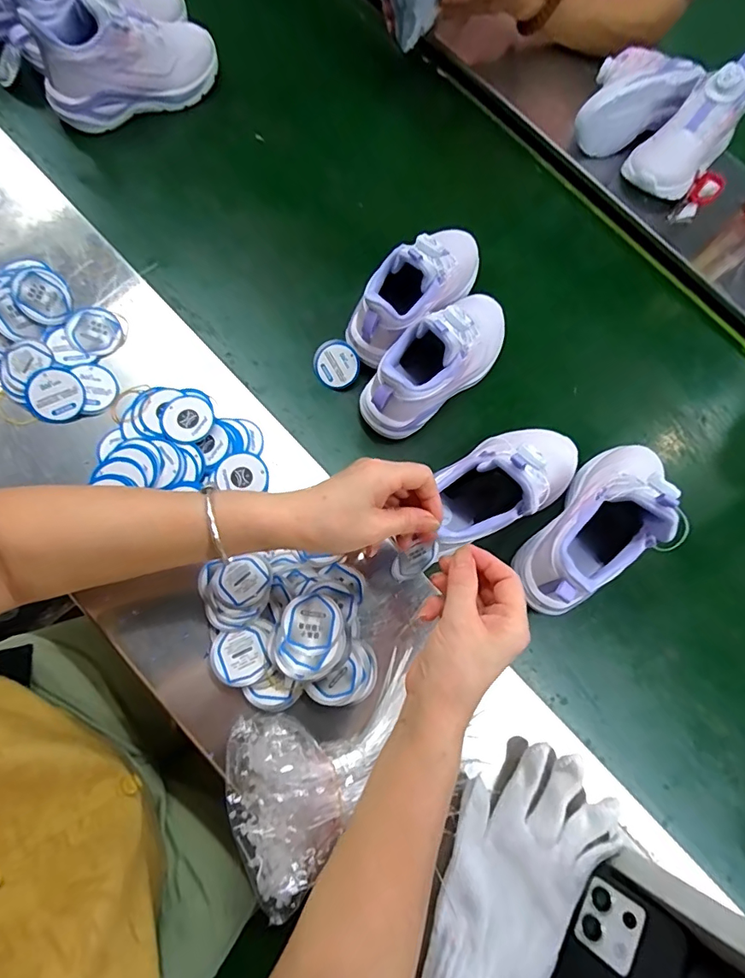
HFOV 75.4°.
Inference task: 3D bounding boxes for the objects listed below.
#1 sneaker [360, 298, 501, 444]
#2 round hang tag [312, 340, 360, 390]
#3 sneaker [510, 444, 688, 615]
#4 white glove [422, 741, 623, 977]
[{"bbox_3d":[0.076,-0.146,0.504,0.207,0.098,0.072,-41,78,-13],"label":"sneaker"},{"bbox_3d":[-0.041,-0.137,0.532,0.049,0.008,0.051,1,102,7],"label":"round hang tag"},{"bbox_3d":[0.230,0.029,0.458,0.084,0.117,0.208,40,75,10],"label":"sneaker"},{"bbox_3d":[0.112,0.311,0.375,0.127,0.045,0.208,34,74,9],"label":"white glove"}]

